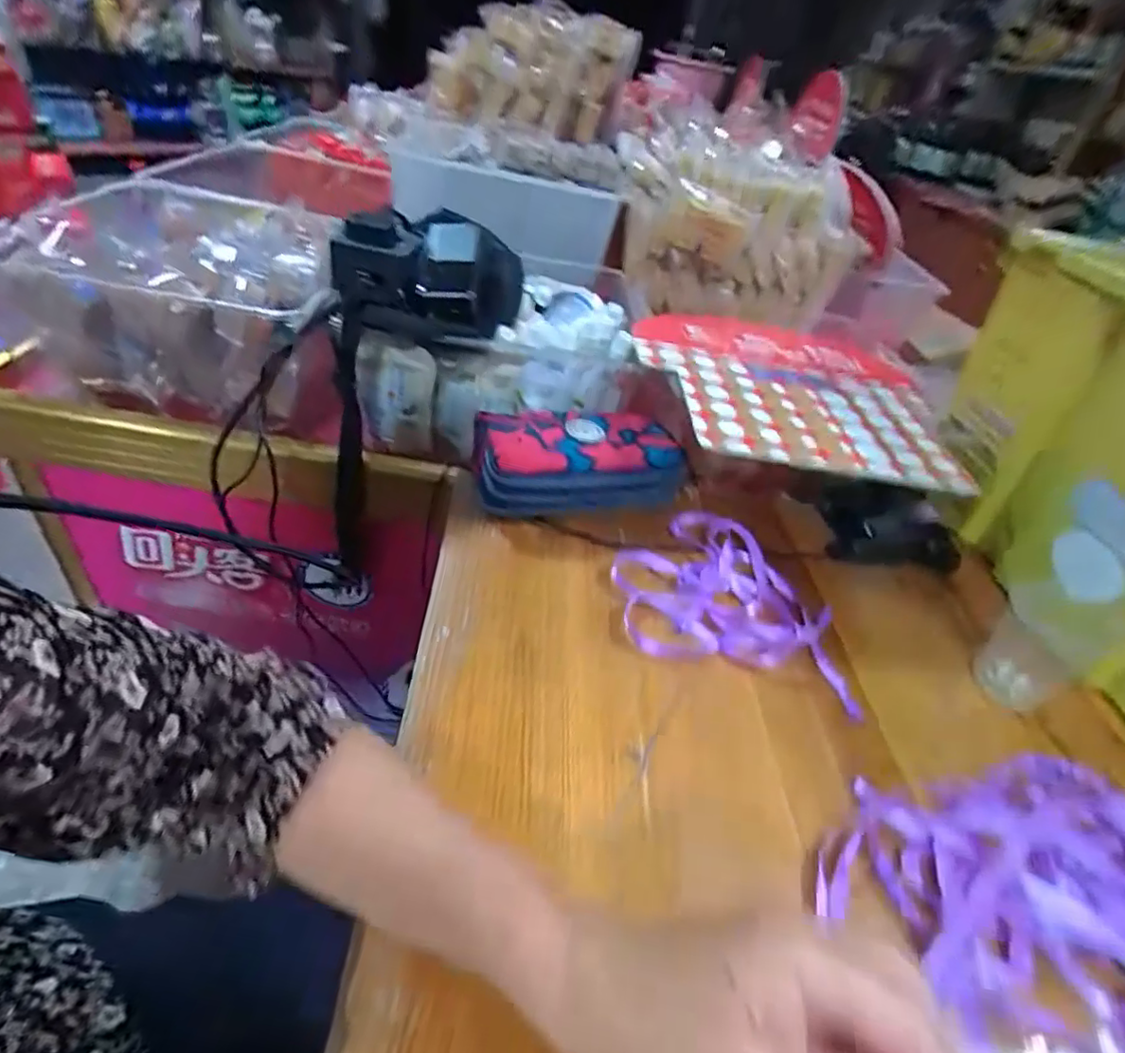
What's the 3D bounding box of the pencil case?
[{"bbox_3d":[0.015,-0.059,0.529,0.178,0.048,0.091,-6,43,-14],"label":"pencil case"}]

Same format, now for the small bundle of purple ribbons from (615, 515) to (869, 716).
[{"bbox_3d":[0.124,0.049,0.463,0.167,0.025,0.151,10,42,3],"label":"small bundle of purple ribbons"}]

